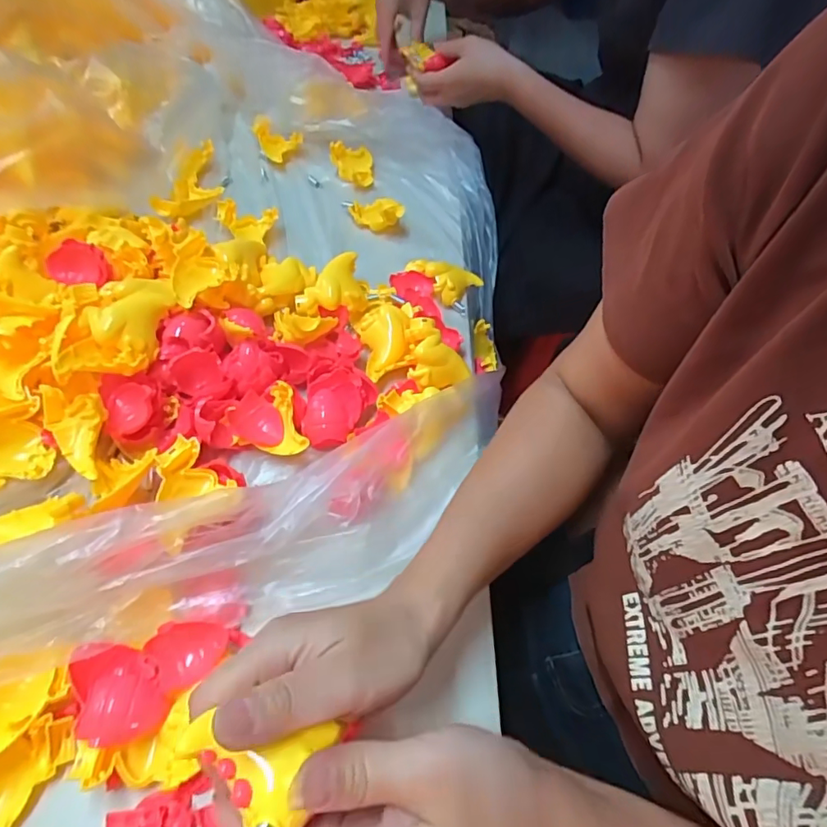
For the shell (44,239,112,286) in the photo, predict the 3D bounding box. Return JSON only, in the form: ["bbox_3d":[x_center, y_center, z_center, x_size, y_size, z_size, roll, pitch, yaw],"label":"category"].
[{"bbox_3d":[-0.283,-0.124,0.446,0.046,0.021,0.044,-38,101,12],"label":"shell"}]

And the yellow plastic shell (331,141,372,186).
[{"bbox_3d":[-0.076,-0.306,0.633,0.050,0.024,0.060,-1,56,-5],"label":"yellow plastic shell"}]

